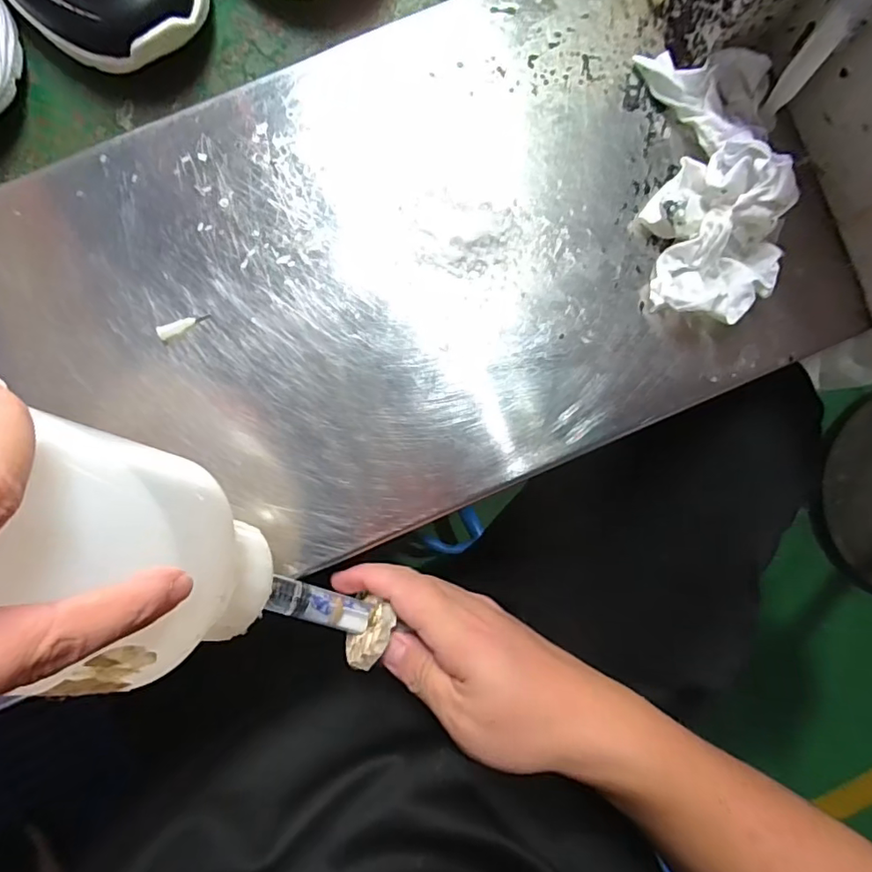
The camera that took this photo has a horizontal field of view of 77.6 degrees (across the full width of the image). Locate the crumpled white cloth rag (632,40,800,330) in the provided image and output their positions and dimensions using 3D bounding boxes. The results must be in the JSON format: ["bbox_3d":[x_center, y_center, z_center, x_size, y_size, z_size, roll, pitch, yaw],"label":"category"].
[{"bbox_3d":[0.132,-0.120,0.256,0.056,0.036,0.123,-2,91,-4],"label":"crumpled white cloth rag"}]

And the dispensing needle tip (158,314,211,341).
[{"bbox_3d":[-0.124,-0.054,0.266,0.025,0.006,0.006,-27,91,-16],"label":"dispensing needle tip"}]

